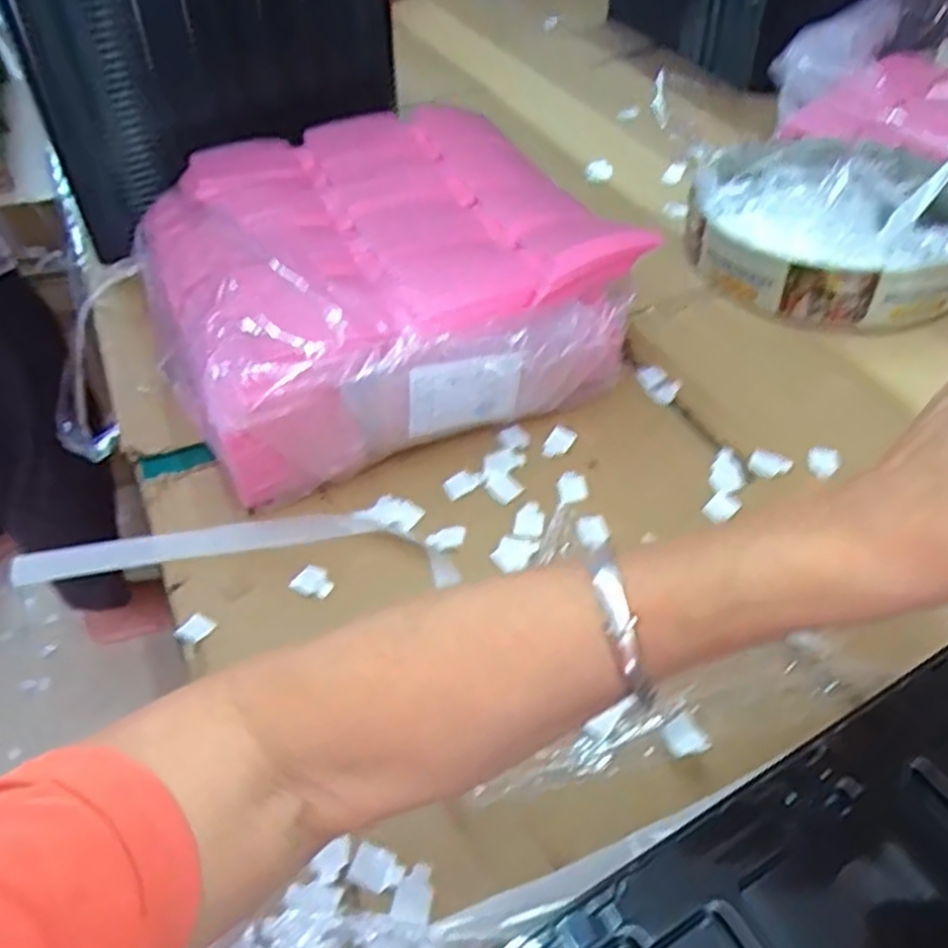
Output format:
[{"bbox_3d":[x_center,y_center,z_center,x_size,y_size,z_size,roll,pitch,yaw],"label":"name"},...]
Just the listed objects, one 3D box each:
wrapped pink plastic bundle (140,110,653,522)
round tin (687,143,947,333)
[{"bbox_3d":[-0.084,-0.168,0.629,0.338,0.110,0.367,-23,51,-17],"label":"wrapped pink plastic bundle"},{"bbox_3d":[0.338,-0.245,0.726,0.251,0.054,0.282,19,52,19],"label":"round tin"}]

